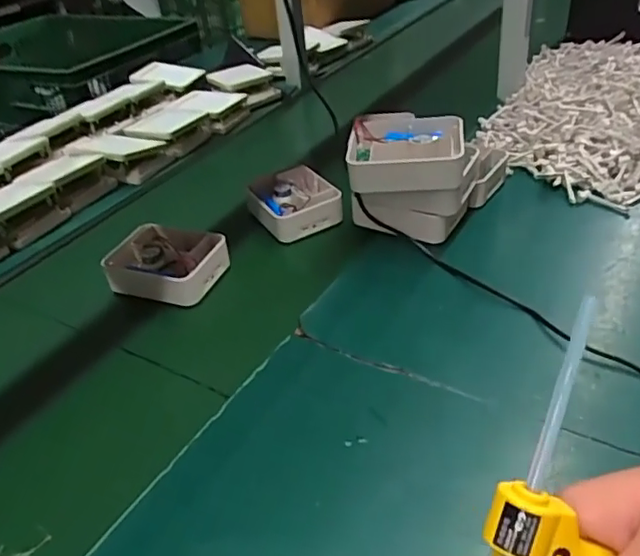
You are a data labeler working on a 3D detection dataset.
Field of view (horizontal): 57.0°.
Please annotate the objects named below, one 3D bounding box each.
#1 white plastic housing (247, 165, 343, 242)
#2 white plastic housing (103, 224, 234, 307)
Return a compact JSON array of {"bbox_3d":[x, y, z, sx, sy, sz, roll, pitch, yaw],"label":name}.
[{"bbox_3d":[-0.040,-0.105,0.809,0.100,0.046,0.117,-19,38,-18],"label":"white plastic housing"},{"bbox_3d":[-0.186,-0.021,0.722,0.130,0.037,0.105,10,39,18],"label":"white plastic housing"}]

